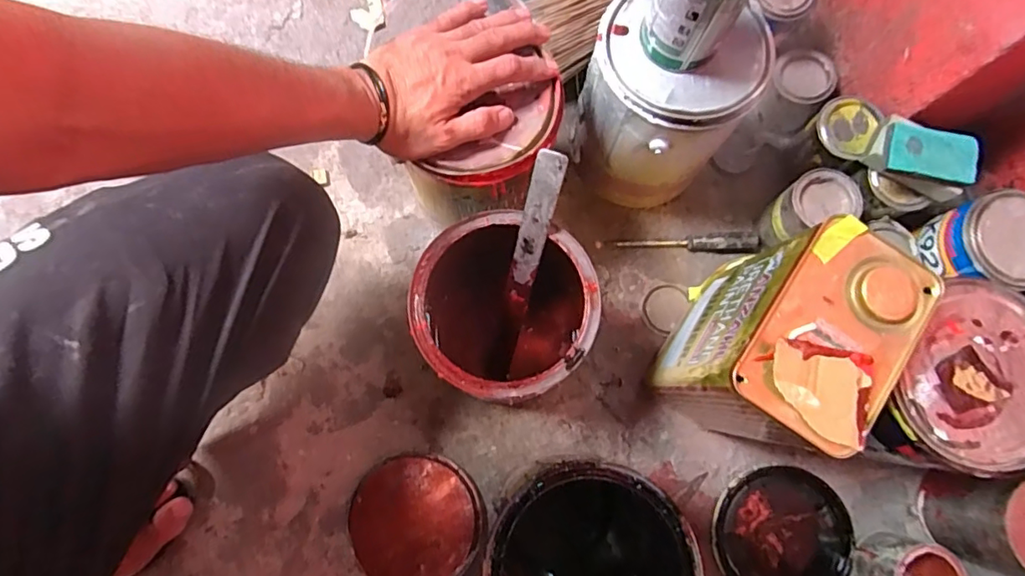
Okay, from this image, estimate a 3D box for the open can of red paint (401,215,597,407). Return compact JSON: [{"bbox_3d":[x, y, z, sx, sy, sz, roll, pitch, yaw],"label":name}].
[{"bbox_3d":[-0.008,0.034,0.575,0.161,0.195,0.157,0,78,-1],"label":"open can of red paint"}]

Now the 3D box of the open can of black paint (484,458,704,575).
[{"bbox_3d":[0.063,0.249,0.521,0.163,0.214,0.177,0,78,-1],"label":"open can of black paint"}]

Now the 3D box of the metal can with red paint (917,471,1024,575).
[{"bbox_3d":[0.508,0.240,0.573,0.087,0.123,0.089,0,78,-1],"label":"metal can with red paint"}]

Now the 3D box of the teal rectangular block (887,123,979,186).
[{"bbox_3d":[0.416,-0.133,0.546,0.078,0.014,0.050,17,78,2],"label":"teal rectangular block"}]

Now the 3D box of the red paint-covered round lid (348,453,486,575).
[{"bbox_3d":[-0.105,0.262,0.614,0.140,0.027,0.141,0,78,-1],"label":"red paint-covered round lid"}]

